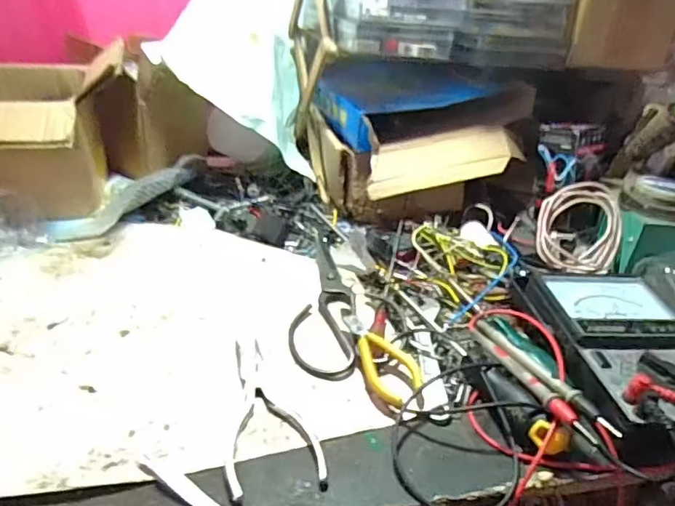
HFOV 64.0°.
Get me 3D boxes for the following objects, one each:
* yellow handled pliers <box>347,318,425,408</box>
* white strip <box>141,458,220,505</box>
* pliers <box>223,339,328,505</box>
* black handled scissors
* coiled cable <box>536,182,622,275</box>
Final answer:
[{"bbox_3d":[0.036,0.085,0.443,0.035,0.018,0.092,-7,32,-20],"label":"yellow handled pliers"},{"bbox_3d":[-0.089,0.154,0.339,0.095,0.005,0.012,24,31,25],"label":"white strip"},{"bbox_3d":[-0.057,0.117,0.405,0.066,0.007,0.147,-5,32,-17],"label":"pliers"},{"bbox_3d":[-0.015,0.041,0.520,0.054,0.022,0.200,-1,32,-2],"label":"black handled scissors"},{"bbox_3d":[0.260,-0.028,0.584,0.084,0.097,0.019,7,-4,5],"label":"coiled cable"}]

